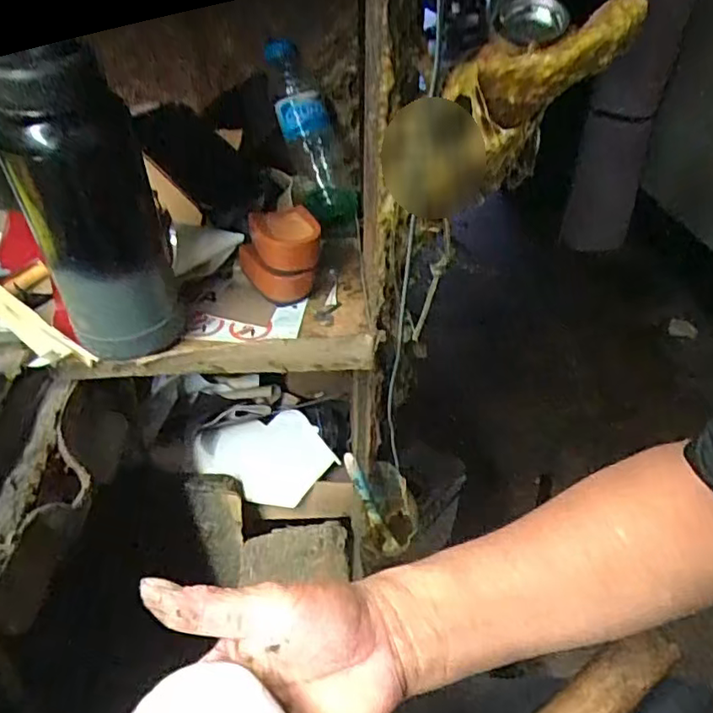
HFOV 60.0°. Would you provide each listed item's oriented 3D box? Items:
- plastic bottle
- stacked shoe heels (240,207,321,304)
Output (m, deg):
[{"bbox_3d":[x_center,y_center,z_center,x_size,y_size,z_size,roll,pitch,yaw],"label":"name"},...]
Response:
[{"bbox_3d":[-0.054,-0.240,0.676,0.061,0.202,0.066,-32,21,-35],"label":"plastic bottle"},{"bbox_3d":[-0.072,-0.090,0.585,0.074,0.082,0.068,-5,38,-8],"label":"stacked shoe heels"}]

